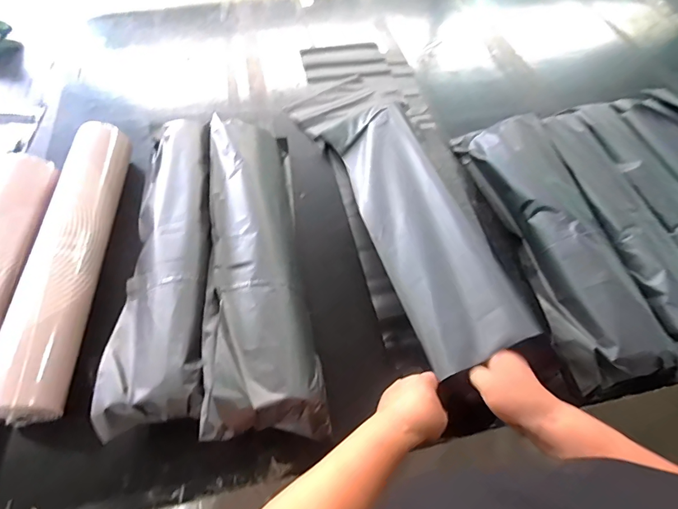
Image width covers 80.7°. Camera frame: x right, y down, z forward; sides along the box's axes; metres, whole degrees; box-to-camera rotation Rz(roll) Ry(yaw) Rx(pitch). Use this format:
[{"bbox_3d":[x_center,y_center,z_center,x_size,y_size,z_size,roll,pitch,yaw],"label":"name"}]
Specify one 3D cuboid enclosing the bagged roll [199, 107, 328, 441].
[{"bbox_3d":[-0.120,-0.010,0.614,0.142,0.110,0.543,-6,57,-5],"label":"bagged roll"}]

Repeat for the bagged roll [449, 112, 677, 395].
[{"bbox_3d":[0.351,-0.046,0.672,0.138,0.078,0.518,-6,57,-6],"label":"bagged roll"}]

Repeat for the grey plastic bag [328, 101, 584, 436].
[{"bbox_3d":[0.126,-0.041,0.630,0.142,0.110,0.575,-13,54,-10],"label":"grey plastic bag"}]

